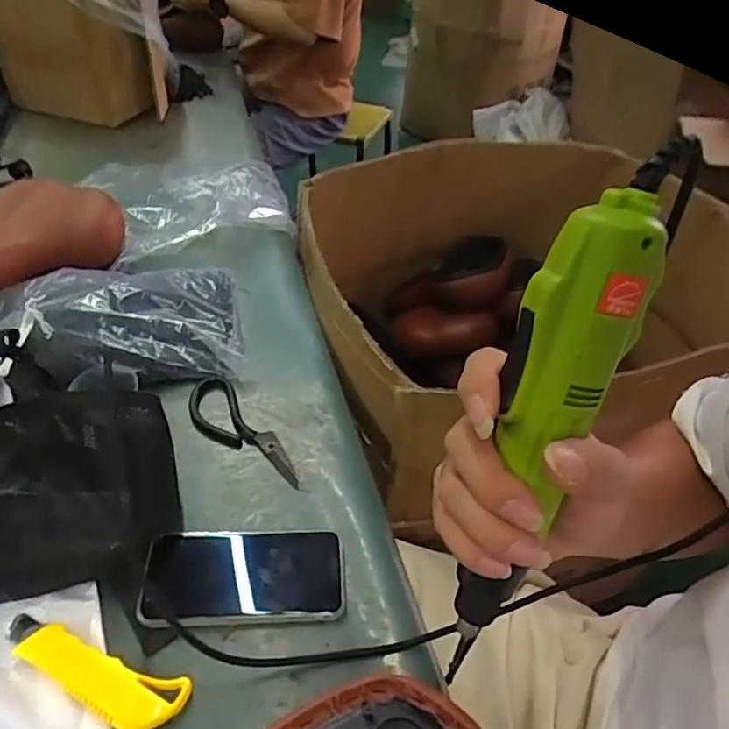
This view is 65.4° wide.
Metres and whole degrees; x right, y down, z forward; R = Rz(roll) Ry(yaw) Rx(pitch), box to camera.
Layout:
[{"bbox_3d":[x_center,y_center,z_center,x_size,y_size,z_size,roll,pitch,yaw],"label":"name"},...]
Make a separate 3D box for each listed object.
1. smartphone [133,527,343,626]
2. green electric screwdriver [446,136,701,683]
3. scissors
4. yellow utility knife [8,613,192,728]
[{"bbox_3d":[-0.099,0.175,0.476,0.164,0.009,0.078,1,43,-5],"label":"smartphone"},{"bbox_3d":[0.088,0.021,0.277,0.048,0.249,0.058,21,14,17],"label":"green electric screwdriver"},{"bbox_3d":[-0.131,0.065,0.580,0.057,0.019,0.167,-27,51,-30],"label":"scissors"},{"bbox_3d":[-0.202,0.223,0.411,0.149,0.012,0.041,16,43,11],"label":"yellow utility knife"}]

